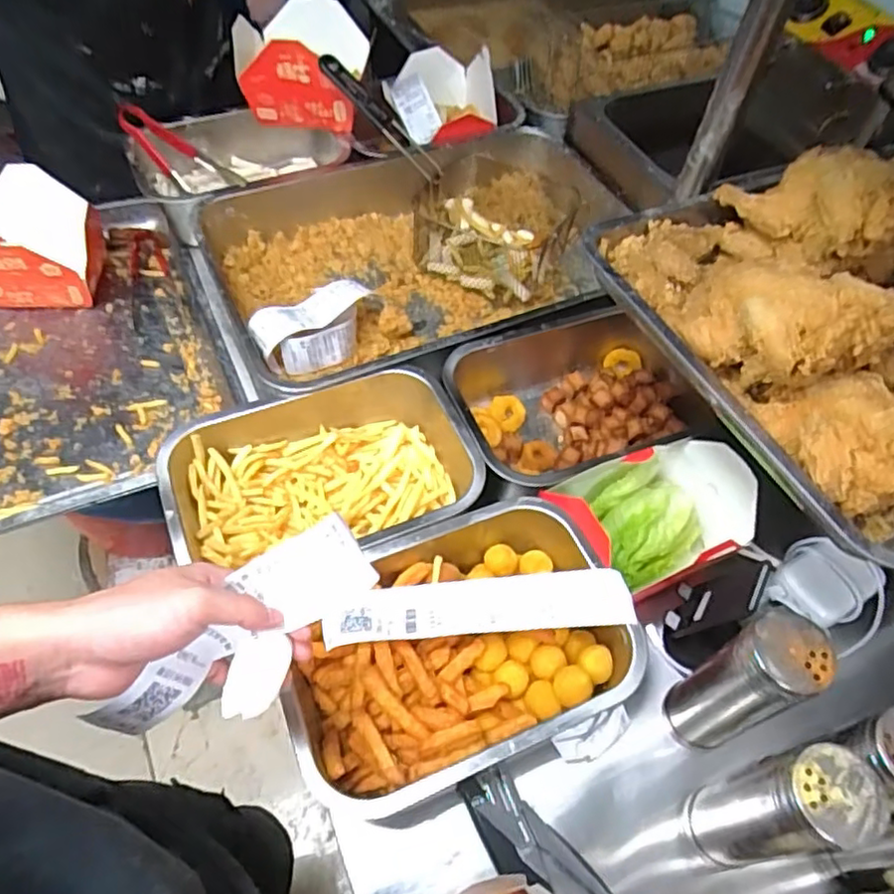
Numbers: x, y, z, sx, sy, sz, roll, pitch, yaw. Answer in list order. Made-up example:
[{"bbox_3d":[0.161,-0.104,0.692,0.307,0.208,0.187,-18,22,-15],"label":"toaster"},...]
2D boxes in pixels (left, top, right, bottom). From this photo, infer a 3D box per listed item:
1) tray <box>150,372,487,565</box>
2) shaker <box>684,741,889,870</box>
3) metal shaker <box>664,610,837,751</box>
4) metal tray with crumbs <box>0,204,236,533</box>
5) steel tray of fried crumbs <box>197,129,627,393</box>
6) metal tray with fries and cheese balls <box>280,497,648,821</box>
[{"bbox_3d":[-0.129,0.043,0.704,0.320,0.098,0.218,-11,57,-12],"label":"tray"},{"bbox_3d":[0.249,0.280,0.497,0.065,0.192,0.065,-11,57,-12],"label":"shaker"},{"bbox_3d":[0.250,0.204,0.552,0.049,0.194,0.060,-22,59,-18],"label":"metal shaker"},{"bbox_3d":[-0.538,-0.139,0.909,0.389,0.065,0.585,-21,59,-18],"label":"metal tray with crumbs"},{"bbox_3d":[-0.024,-0.262,0.930,0.578,0.113,0.399,-18,58,-16],"label":"steel tray of fried crumbs"},{"bbox_3d":[0.010,0.186,0.606,0.297,0.087,0.210,-18,58,-16],"label":"metal tray with fries and cheese balls"}]

